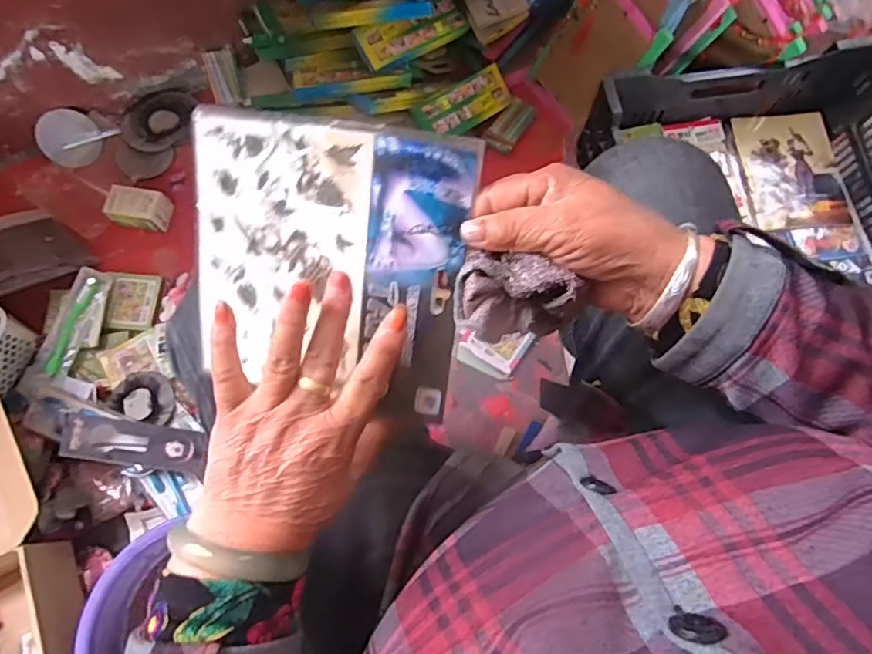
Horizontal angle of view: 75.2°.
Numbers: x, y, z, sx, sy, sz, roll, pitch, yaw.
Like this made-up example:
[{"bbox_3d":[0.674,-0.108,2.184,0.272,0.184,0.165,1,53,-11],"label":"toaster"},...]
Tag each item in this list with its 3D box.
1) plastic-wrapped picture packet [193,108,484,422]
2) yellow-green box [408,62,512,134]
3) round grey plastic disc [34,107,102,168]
[{"bbox_3d":[-0.066,-0.039,0.335,0.165,0.015,0.158,11,108,13],"label":"plastic-wrapped picture packet"},{"bbox_3d":[0.048,-0.362,0.920,0.179,0.017,0.072,-37,104,-23],"label":"yellow-green box"},{"bbox_3d":[-0.607,-0.312,0.939,0.088,0.088,0.020,-24,32,-21],"label":"round grey plastic disc"}]

